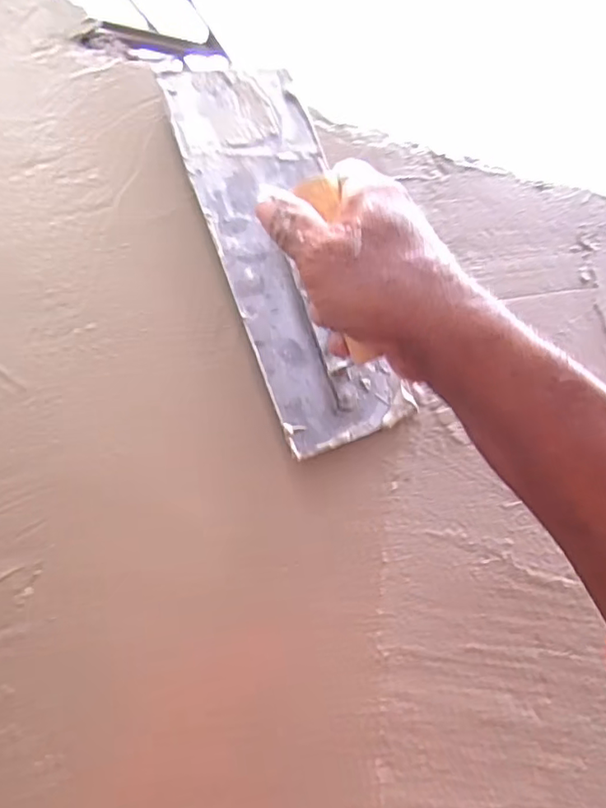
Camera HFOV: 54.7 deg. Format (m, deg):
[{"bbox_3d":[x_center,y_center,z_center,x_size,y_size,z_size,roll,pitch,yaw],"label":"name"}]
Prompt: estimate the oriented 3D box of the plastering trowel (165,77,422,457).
[{"bbox_3d":[0.004,-0.100,0.342,0.096,0.245,0.069,-17,-2,-24],"label":"plastering trowel"}]

